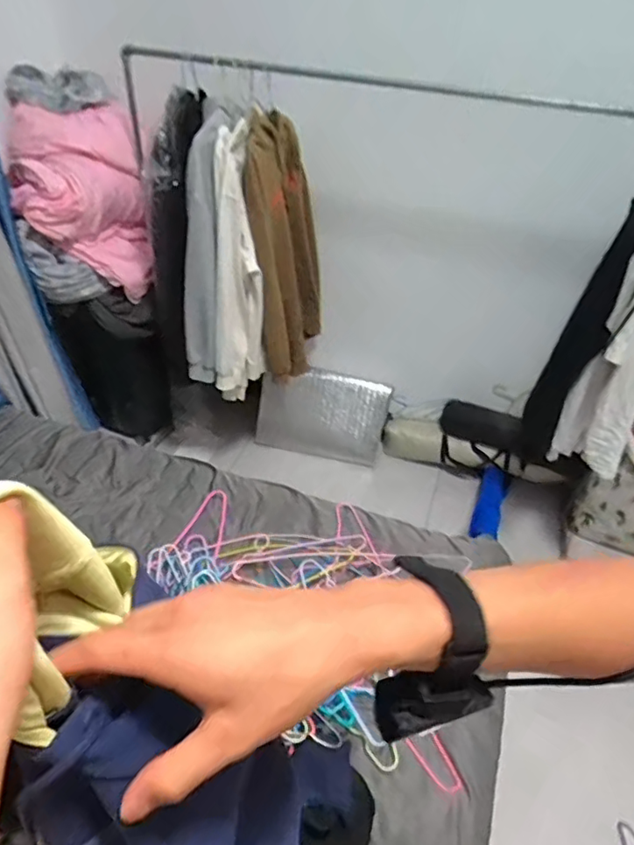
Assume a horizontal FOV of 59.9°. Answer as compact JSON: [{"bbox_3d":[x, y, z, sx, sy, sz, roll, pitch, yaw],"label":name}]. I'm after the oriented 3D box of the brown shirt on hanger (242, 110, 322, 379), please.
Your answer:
[{"bbox_3d":[-0.091,-0.565,1.754,0.219,0.710,0.422,2,41,-1],"label":"brown shirt on hanger"}]

